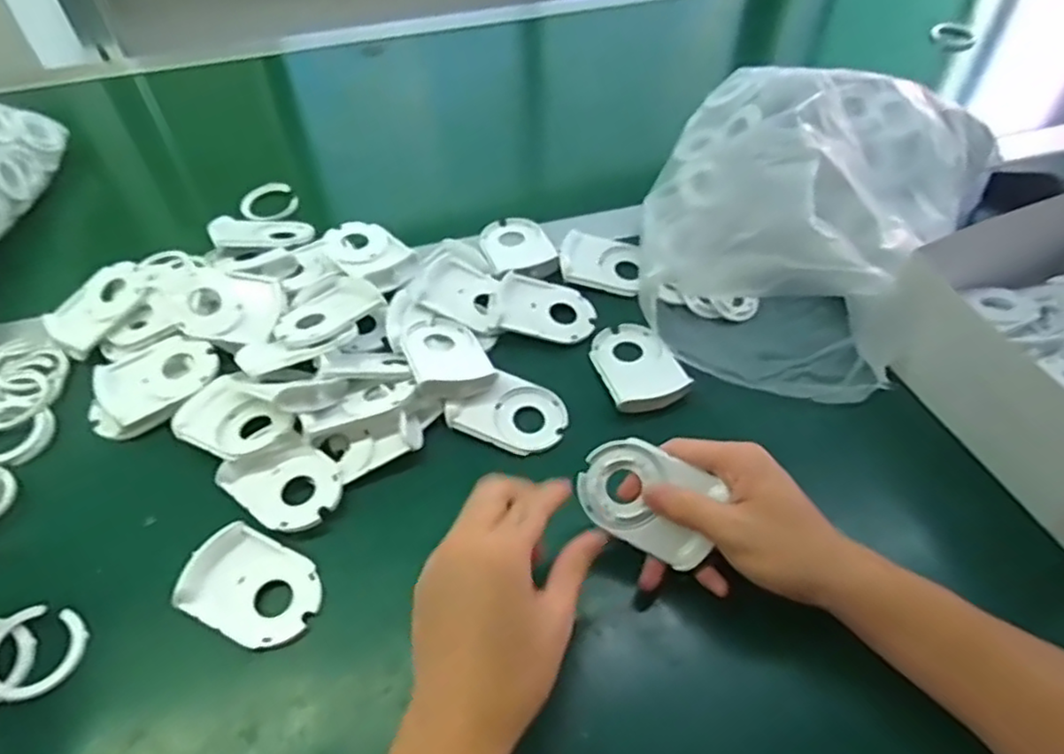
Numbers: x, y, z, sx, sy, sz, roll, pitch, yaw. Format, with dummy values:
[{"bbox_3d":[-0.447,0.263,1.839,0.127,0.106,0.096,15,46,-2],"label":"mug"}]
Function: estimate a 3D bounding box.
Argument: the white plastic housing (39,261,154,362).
[{"bbox_3d":[-0.343,-0.058,0.544,0.056,0.013,0.081,34,75,22],"label":"white plastic housing"}]

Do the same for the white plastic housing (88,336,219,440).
[{"bbox_3d":[-0.276,0.007,0.501,0.092,0.021,0.061,-31,57,-22],"label":"white plastic housing"}]

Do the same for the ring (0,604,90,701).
[{"bbox_3d":[-0.288,0.158,0.396,0.052,0.008,0.052,-1,51,1],"label":"ring"}]

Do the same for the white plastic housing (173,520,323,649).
[{"bbox_3d":[-0.168,0.125,0.412,0.081,0.013,0.058,20,55,17],"label":"white plastic housing"}]

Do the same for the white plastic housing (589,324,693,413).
[{"bbox_3d":[0.079,-0.012,0.513,0.058,0.012,0.085,-16,53,-11],"label":"white plastic housing"}]

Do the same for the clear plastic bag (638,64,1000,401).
[{"bbox_3d":[0.218,-0.140,0.543,0.236,0.116,0.313,25,56,19],"label":"clear plastic bag"}]

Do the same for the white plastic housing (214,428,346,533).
[{"bbox_3d":[-0.162,0.068,0.453,0.077,0.012,0.058,31,58,23],"label":"white plastic housing"}]

